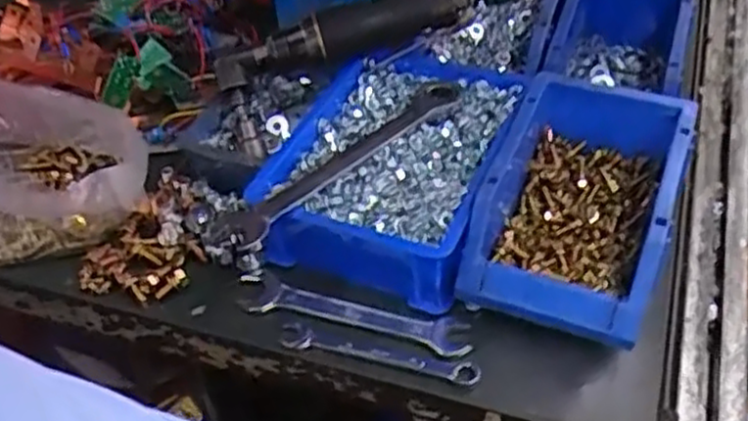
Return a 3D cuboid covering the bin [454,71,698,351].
[{"bbox_3d":[0.141,-0.006,0.517,0.111,0.078,0.188,16,48,20],"label":"bin"}]

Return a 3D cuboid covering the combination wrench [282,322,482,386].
[{"bbox_3d":[0.003,0.090,0.482,0.126,0.005,0.016,10,46,14],"label":"combination wrench"}]

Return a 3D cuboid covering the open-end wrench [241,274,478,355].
[{"bbox_3d":[-0.015,0.067,0.508,0.158,0.007,0.027,11,47,15],"label":"open-end wrench"}]

